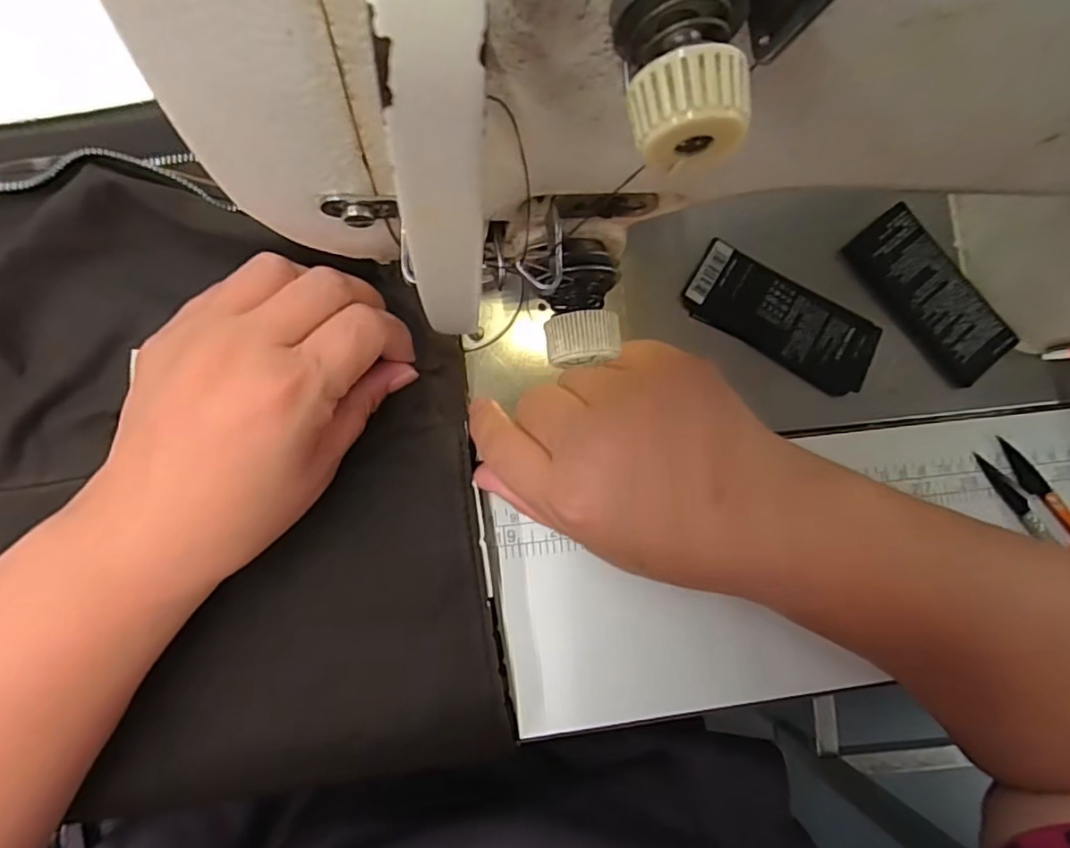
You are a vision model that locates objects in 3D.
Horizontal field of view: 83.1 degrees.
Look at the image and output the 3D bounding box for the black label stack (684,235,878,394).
[{"bbox_3d":[0.120,-0.051,0.294,0.095,0.008,0.040,27,81,-3],"label":"black label stack"}]

